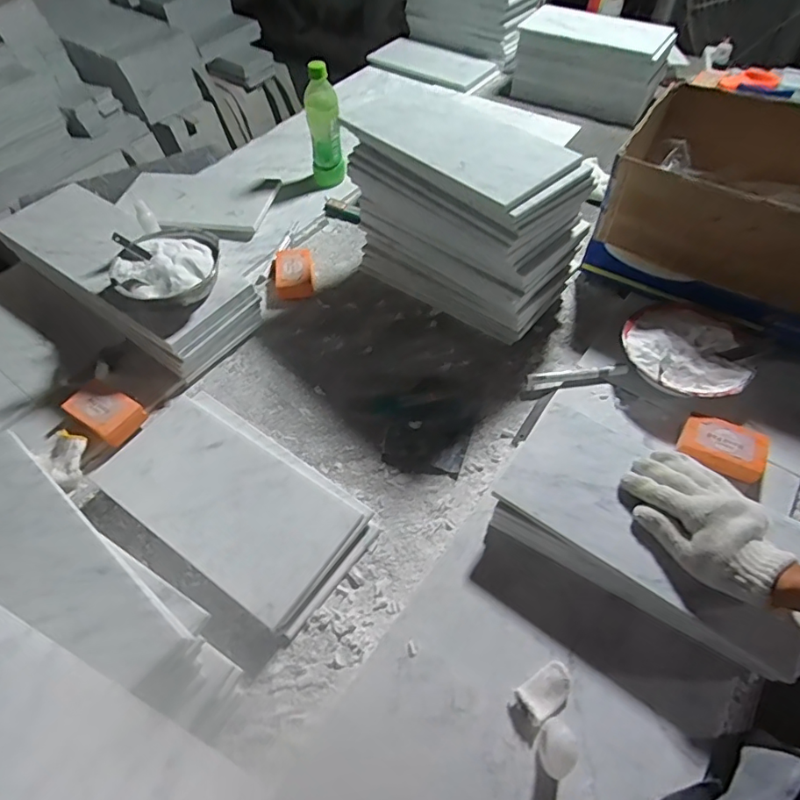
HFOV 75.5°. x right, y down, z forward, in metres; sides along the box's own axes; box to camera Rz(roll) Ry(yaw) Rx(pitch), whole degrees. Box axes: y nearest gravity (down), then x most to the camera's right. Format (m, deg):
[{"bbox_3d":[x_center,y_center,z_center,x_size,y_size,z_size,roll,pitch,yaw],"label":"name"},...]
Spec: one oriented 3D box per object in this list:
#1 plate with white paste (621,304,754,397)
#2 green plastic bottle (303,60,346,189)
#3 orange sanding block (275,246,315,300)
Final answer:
[{"bbox_3d":[0.392,-0.070,0.695,0.156,0.025,0.149,-19,57,-10],"label":"plate with white paste"},{"bbox_3d":[-0.143,-0.503,0.968,0.062,0.213,0.062,-13,55,-7],"label":"green plastic bottle"},{"bbox_3d":[-0.176,-0.213,0.859,0.062,0.033,0.085,-11,56,-4],"label":"orange sanding block"}]

